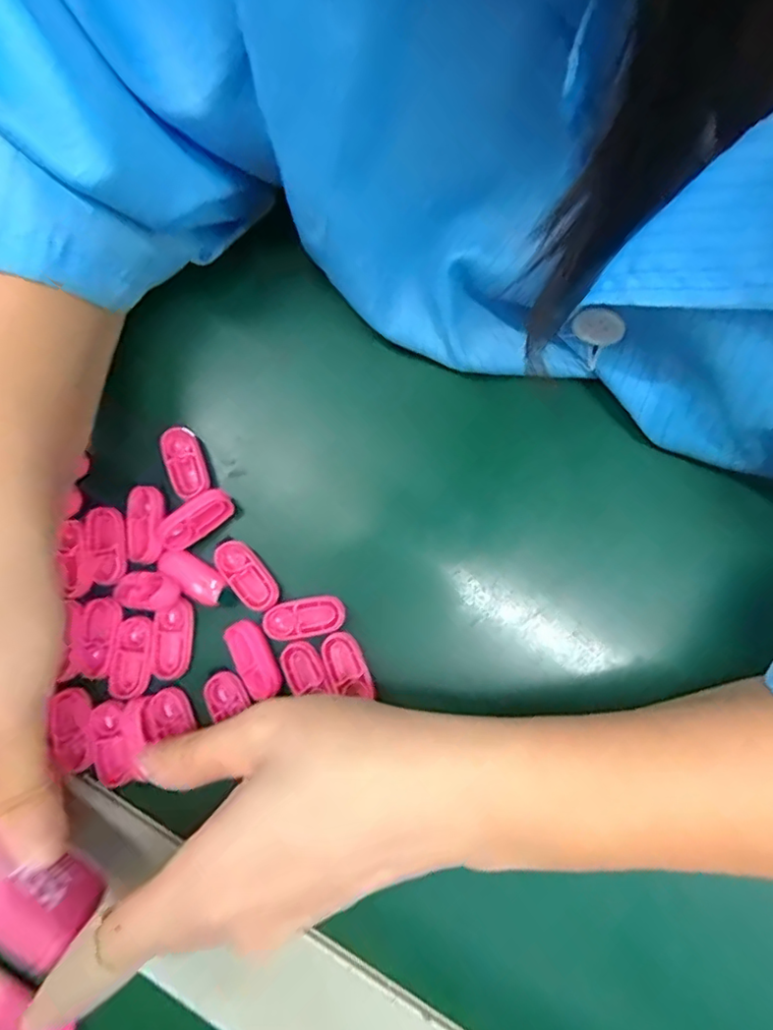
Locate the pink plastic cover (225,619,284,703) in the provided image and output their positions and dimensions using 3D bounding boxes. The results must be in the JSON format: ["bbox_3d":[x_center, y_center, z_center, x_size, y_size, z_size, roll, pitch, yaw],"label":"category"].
[{"bbox_3d":[-0.056,0.060,0.241,0.016,0.004,0.033,-26,74,-6],"label":"pink plastic cover"}]

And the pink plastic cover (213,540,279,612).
[{"bbox_3d":[-0.060,0.026,0.248,0.016,0.004,0.033,-39,76,-9],"label":"pink plastic cover"}]

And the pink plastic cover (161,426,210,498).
[{"bbox_3d":[-0.090,-0.024,0.257,0.017,0.005,0.033,-20,73,-4],"label":"pink plastic cover"}]

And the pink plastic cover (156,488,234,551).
[{"bbox_3d":[-0.084,0.001,0.251,0.033,0.009,0.012,-38,75,-9],"label":"pink plastic cover"}]

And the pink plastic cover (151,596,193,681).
[{"bbox_3d":[-0.092,0.053,0.245,0.017,0.009,0.032,-1,73,2],"label":"pink plastic cover"}]

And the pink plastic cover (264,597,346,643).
[{"bbox_3d":[-0.035,0.043,0.244,0.034,0.004,0.015,-12,73,-1],"label":"pink plastic cover"}]

